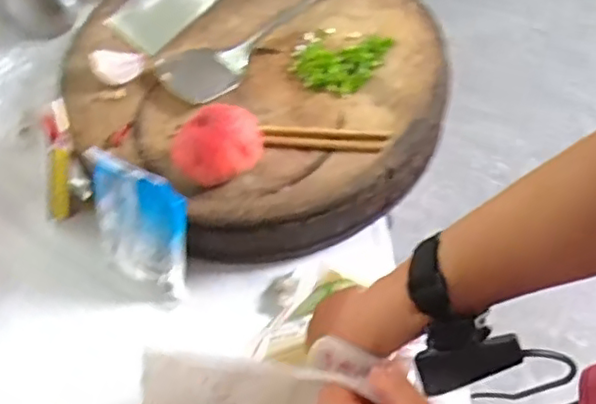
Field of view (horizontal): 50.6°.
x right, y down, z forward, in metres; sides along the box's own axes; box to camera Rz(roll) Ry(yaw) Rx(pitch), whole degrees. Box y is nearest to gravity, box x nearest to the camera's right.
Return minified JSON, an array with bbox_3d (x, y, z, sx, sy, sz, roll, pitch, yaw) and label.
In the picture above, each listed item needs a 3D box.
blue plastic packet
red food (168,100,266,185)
[{"bbox_3d":[-0.177,0.024,0.672,0.123,0.146,0.038,19,25,16],"label":"blue plastic packet"},{"bbox_3d":[-0.082,-0.055,0.654,0.090,0.078,0.071,-11,55,-3],"label":"red food"}]

